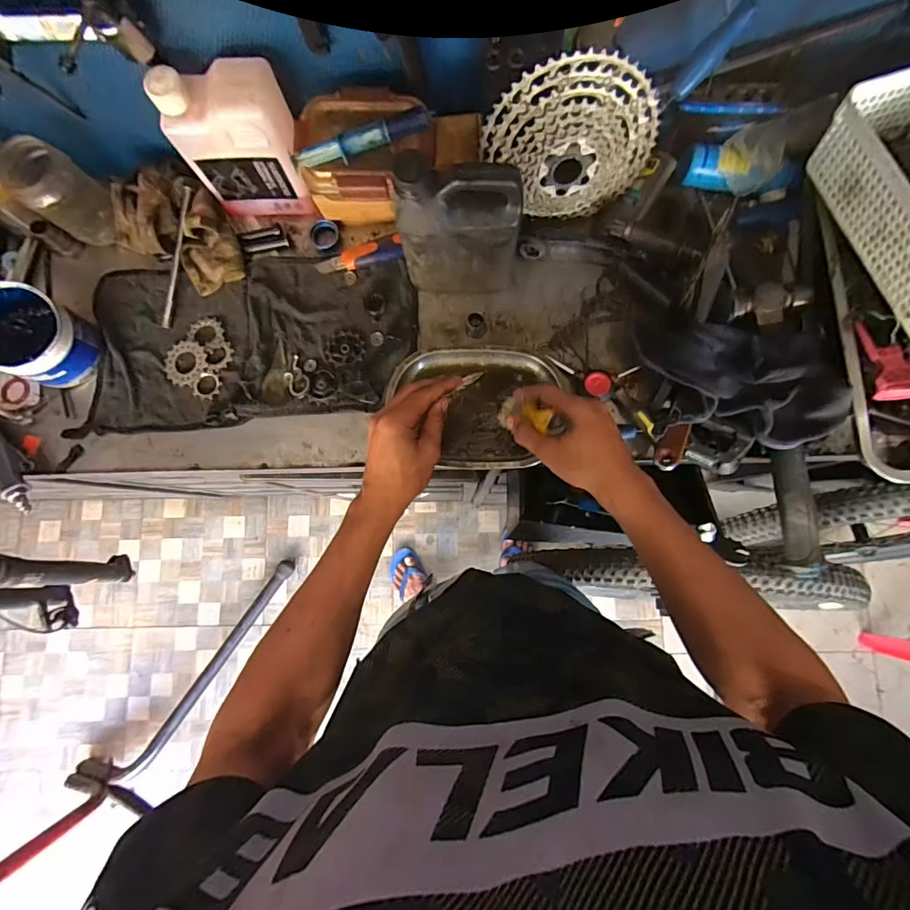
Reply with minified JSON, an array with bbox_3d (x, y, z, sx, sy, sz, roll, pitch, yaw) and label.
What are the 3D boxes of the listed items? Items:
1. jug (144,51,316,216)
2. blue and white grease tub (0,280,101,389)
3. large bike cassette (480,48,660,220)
[{"bbox_3d":[-0.238,-0.355,0.535,0.131,0.166,0.068,4,81,2],"label":"jug"},{"bbox_3d":[-0.501,-0.138,0.558,0.095,0.102,0.096,0,81,2],"label":"blue and white grease tub"},{"bbox_3d":[0.127,-0.338,0.504,0.186,0.163,0.046,-7,81,1],"label":"large bike cassette"}]

